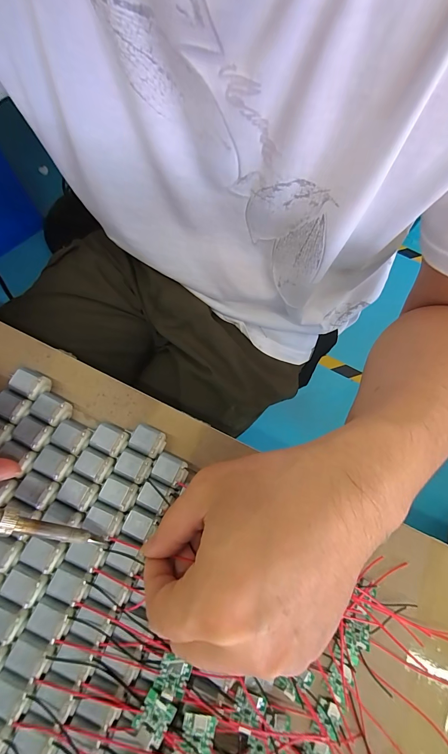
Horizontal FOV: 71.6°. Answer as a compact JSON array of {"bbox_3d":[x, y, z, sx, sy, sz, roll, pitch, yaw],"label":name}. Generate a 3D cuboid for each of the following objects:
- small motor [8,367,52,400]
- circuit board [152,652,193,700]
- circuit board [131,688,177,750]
[{"bbox_3d":[-0.142,0.006,0.229,0.025,0.013,0.018,24,72,2],"label":"small motor"},{"bbox_3d":[-0.029,0.172,0.178,0.018,0.004,0.019,20,72,0],"label":"circuit board"},{"bbox_3d":[-0.039,0.188,0.172,0.018,0.006,0.018,30,73,4],"label":"circuit board"}]

